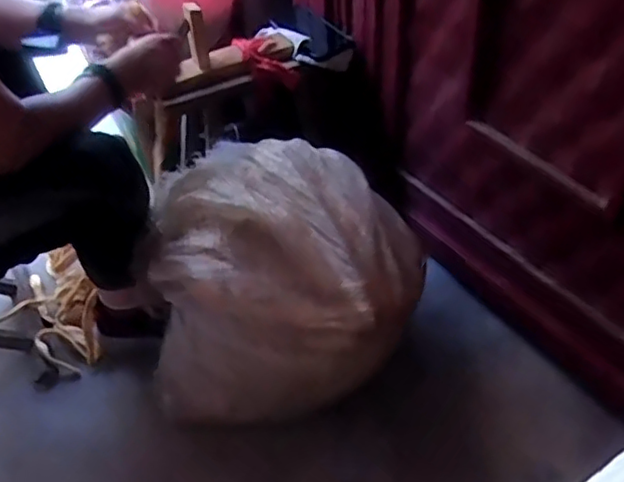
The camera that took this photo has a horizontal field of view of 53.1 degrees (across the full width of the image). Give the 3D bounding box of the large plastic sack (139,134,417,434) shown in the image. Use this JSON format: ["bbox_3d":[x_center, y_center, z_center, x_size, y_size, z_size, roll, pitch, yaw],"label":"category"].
[{"bbox_3d":[-0.043,0.068,0.946,0.378,0.285,0.374,9,45,14],"label":"large plastic sack"}]

